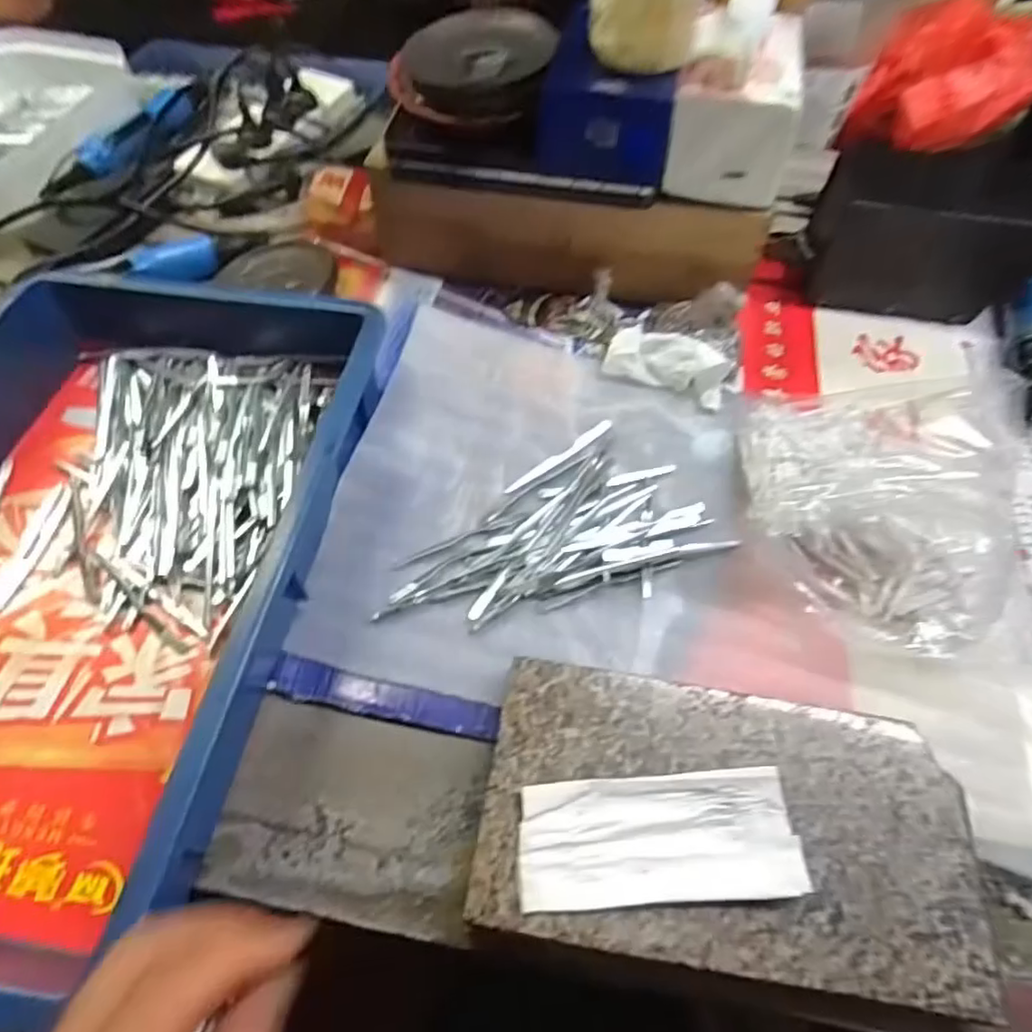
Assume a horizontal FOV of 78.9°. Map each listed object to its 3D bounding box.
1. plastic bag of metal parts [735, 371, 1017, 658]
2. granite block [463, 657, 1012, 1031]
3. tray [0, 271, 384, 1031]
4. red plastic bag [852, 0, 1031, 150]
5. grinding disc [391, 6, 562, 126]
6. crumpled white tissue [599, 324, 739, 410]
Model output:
[{"bbox_3d":[0.235,-0.024,0.423,0.147,0.083,0.217,9,58,4],"label":"plastic bag of metal parts"},{"bbox_3d":[0.106,0.162,0.324,0.238,0.036,0.138,8,55,7],"label":"granite block"},{"bbox_3d":[-0.263,0.019,0.392,0.281,0.079,0.428,7,55,6],"label":"tray"},{"bbox_3d":[0.476,-0.494,0.702,0.141,0.109,0.139,-11,57,-7],"label":"red plastic bag"},{"bbox_3d":[-0.034,-0.354,0.485,0.118,0.022,0.103,9,70,9],"label":"grinding disc"},{"bbox_3d":[0.125,-0.128,0.513,0.099,0.042,0.054,17,59,9],"label":"crumpled white tissue"}]

